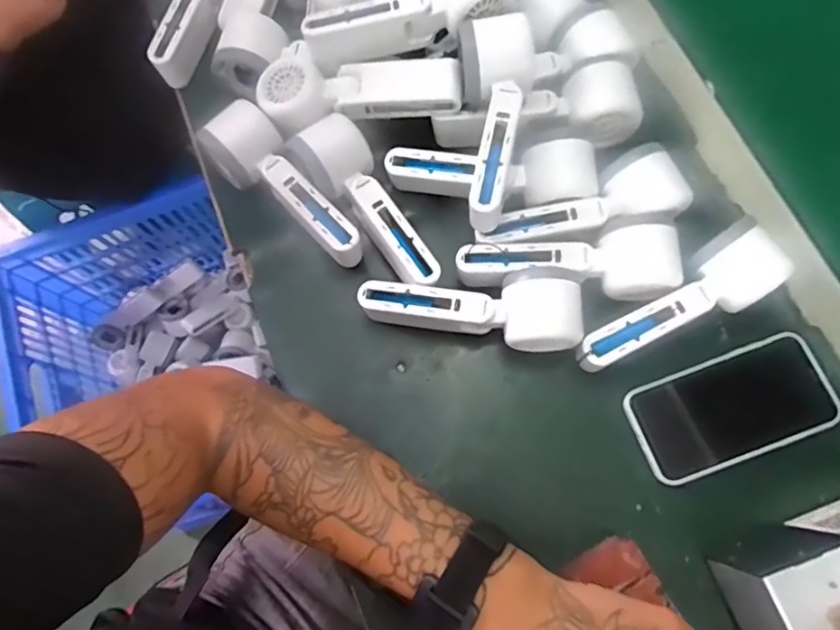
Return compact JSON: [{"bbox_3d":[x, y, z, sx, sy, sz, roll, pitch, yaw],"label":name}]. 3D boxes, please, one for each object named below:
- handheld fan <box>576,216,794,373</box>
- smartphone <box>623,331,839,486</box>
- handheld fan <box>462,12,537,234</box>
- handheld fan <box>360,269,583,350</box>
[{"bbox_3d":[0.193,-0.004,0.422,0.160,0.049,0.055,-33,75,-5],"label":"handheld fan"},{"bbox_3d":[0.234,0.069,0.422,0.146,0.010,0.076,-21,74,-4],"label":"smartphone"},{"bbox_3d":[0.050,-0.144,0.425,0.060,0.058,0.155,9,74,4],"label":"handheld fan"},{"bbox_3d":[0.039,-0.004,0.436,0.167,0.047,0.058,5,74,3],"label":"handheld fan"}]

